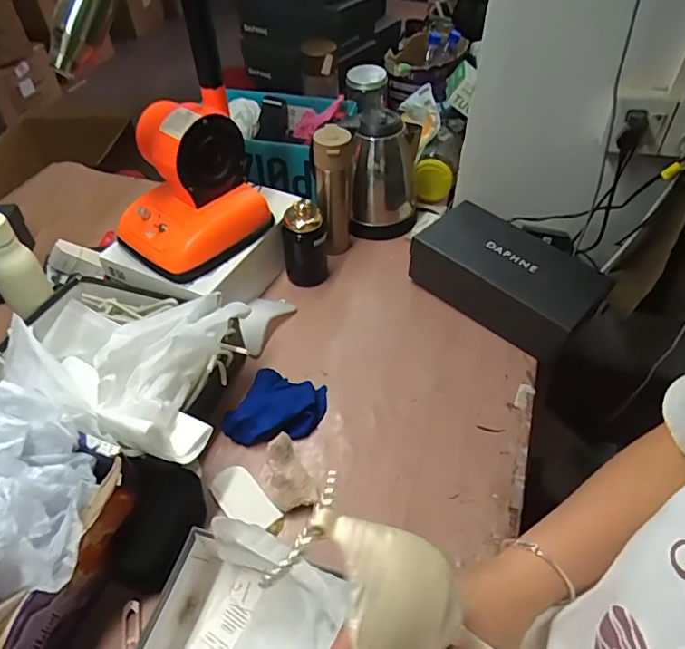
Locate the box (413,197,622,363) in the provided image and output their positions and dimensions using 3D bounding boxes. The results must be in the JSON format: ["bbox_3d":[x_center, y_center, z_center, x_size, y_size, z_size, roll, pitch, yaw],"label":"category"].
[{"bbox_3d":[0.286,-0.093,0.886,0.292,0.097,0.183,33,56,26],"label":"box"}]

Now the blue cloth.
[{"bbox_3d":[-0.096,0.123,0.759,0.126,0.041,0.130,15,50,13],"label":"blue cloth"}]

